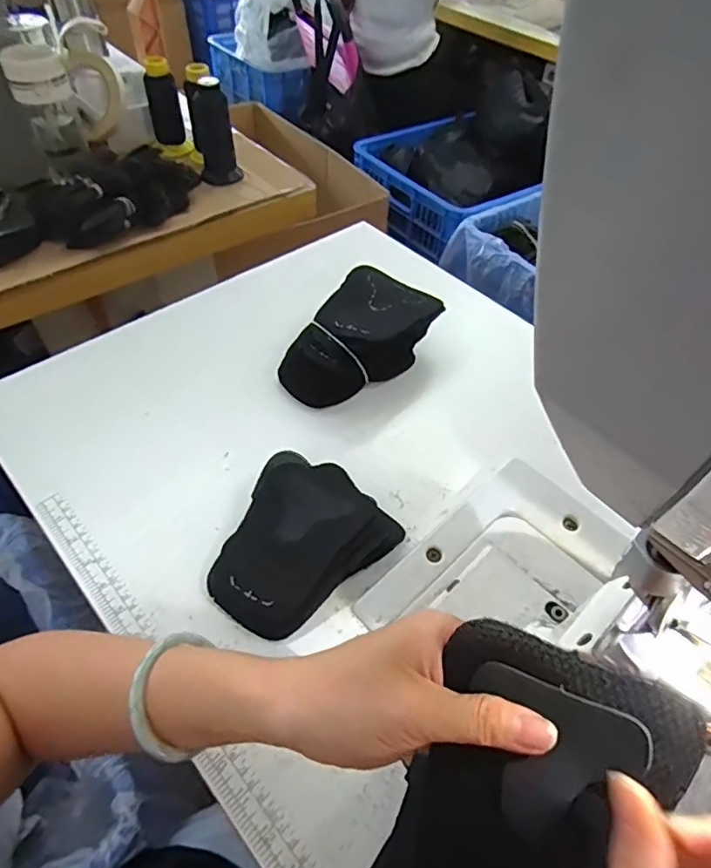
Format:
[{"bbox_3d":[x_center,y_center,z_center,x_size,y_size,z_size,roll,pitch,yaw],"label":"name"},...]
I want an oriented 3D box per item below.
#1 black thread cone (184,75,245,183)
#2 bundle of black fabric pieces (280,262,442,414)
[{"bbox_3d":[-0.197,-0.423,0.761,0.058,0.128,0.054,-10,51,-11],"label":"black thread cone"},{"bbox_3d":[-0.002,-0.090,0.558,0.106,0.075,0.146,35,58,22],"label":"bundle of black fabric pieces"}]

